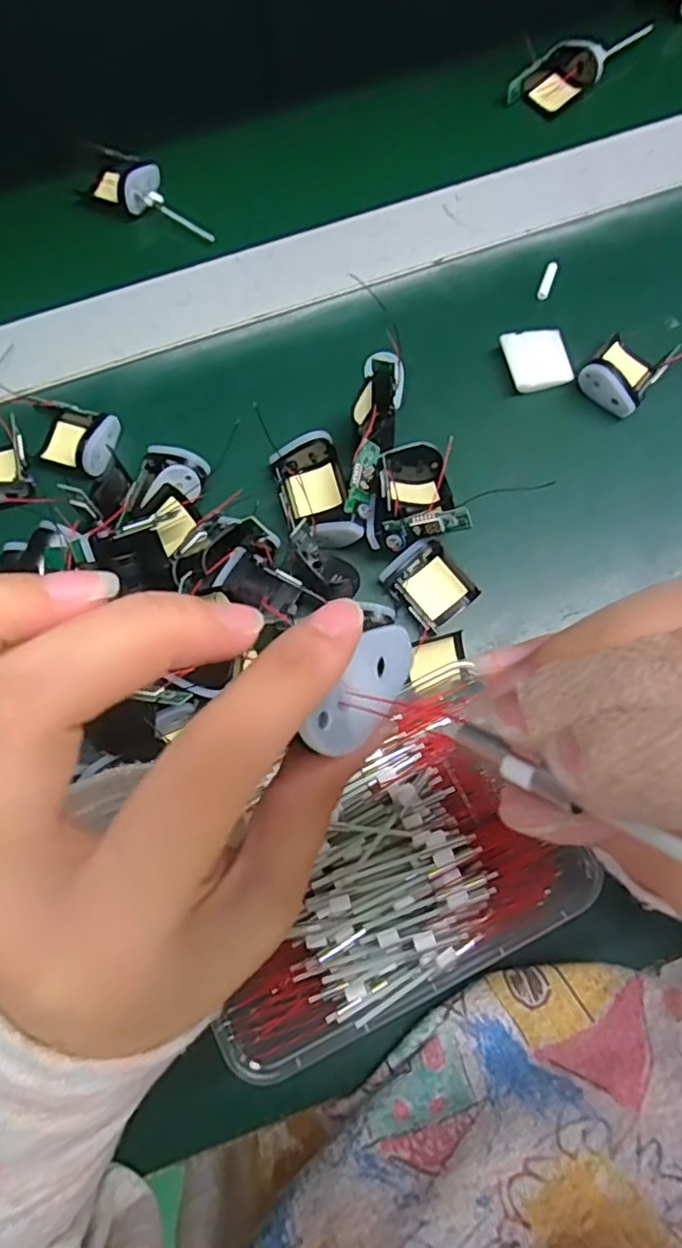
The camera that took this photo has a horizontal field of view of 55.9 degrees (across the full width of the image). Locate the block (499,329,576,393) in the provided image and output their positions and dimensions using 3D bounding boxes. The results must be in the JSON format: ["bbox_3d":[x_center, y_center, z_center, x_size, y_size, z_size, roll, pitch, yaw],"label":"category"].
[{"bbox_3d":[0.113,-0.150,0.369,0.035,0.011,0.036,-15,78,-3],"label":"block"}]

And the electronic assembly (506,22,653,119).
[{"bbox_3d":[0.157,-0.368,0.419,0.100,0.014,0.033,-38,80,-7],"label":"electronic assembly"}]

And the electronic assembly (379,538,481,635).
[{"bbox_3d":[0.047,-0.021,0.337,0.036,0.019,0.042,-37,80,-7],"label":"electronic assembly"}]

